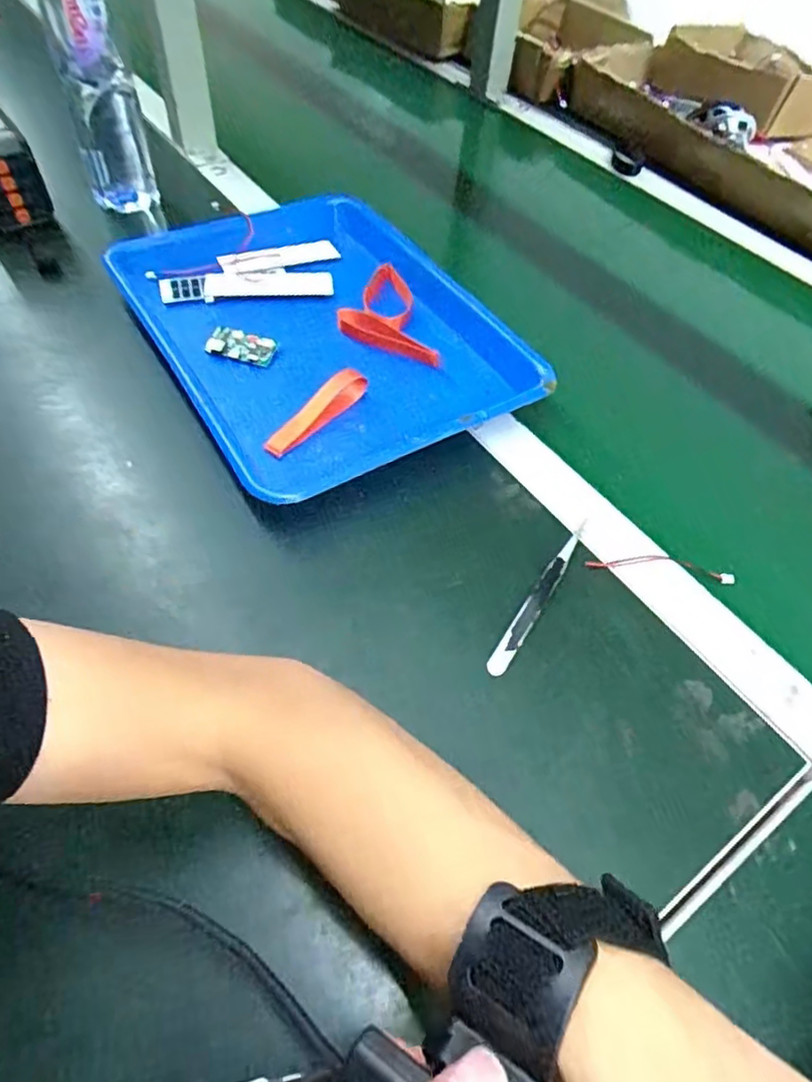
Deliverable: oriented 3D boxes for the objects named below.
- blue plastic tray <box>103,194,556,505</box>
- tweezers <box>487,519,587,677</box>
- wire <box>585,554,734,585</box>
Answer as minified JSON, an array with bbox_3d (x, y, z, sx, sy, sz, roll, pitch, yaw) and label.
[{"bbox_3d":[-0.070,-0.172,0.496,0.243,0.044,0.299,-27,60,-21],"label":"blue plastic tray"},{"bbox_3d":[0.083,0.032,0.384,0.012,0.008,0.122,29,57,17],"label":"tweezers"},{"bbox_3d":[0.167,0.016,0.411,0.101,0.004,0.015,4,54,-1],"label":"wire"}]

